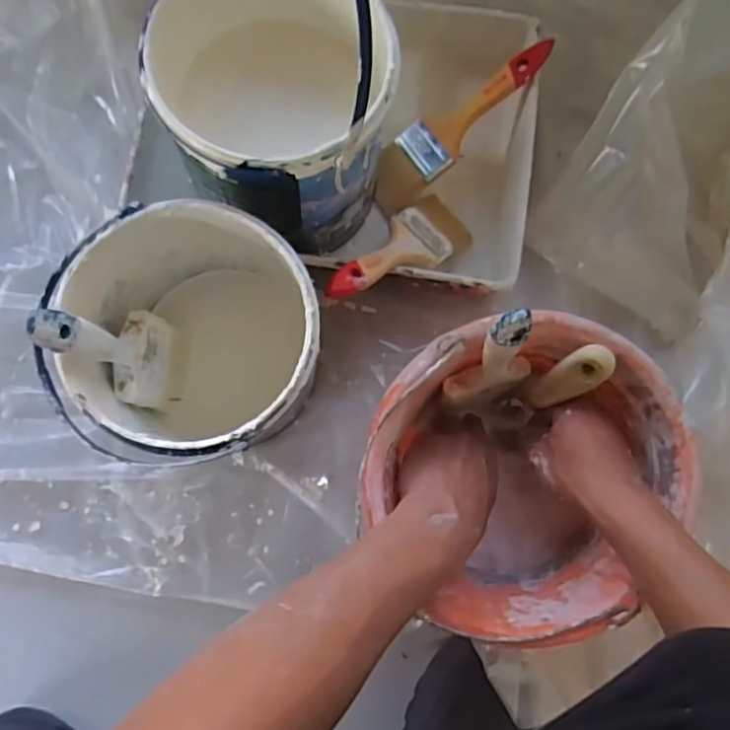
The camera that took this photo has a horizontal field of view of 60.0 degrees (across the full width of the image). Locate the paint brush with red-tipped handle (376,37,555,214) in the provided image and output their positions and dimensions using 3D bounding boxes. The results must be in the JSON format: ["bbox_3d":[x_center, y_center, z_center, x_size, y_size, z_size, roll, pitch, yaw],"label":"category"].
[{"bbox_3d":[0.091,-0.240,0.623,0.213,0.013,0.057,-40,88,10],"label":"paint brush with red-tipped handle"}]

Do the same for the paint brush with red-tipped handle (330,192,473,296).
[{"bbox_3d":[0.033,-0.108,0.589,0.065,0.019,0.213,49,44,2],"label":"paint brush with red-tipped handle"}]

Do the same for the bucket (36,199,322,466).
[{"bbox_3d":[-0.138,-0.015,0.541,0.190,0.192,0.182,0,83,-4],"label":"bucket"}]

